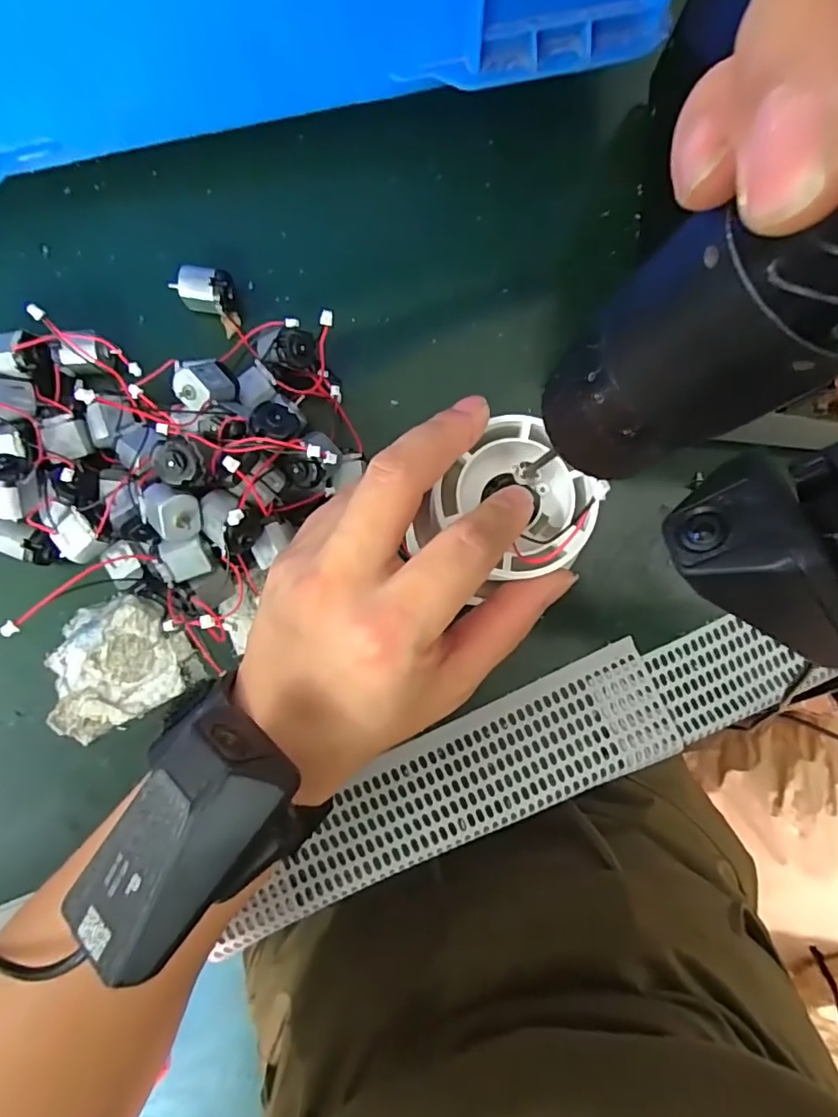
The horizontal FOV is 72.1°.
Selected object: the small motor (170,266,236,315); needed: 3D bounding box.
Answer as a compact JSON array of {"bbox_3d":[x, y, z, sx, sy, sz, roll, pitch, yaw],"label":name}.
[{"bbox_3d":[-0.099,-0.123,0.267,0.024,0.020,0.018,13,84,-2],"label":"small motor"}]

